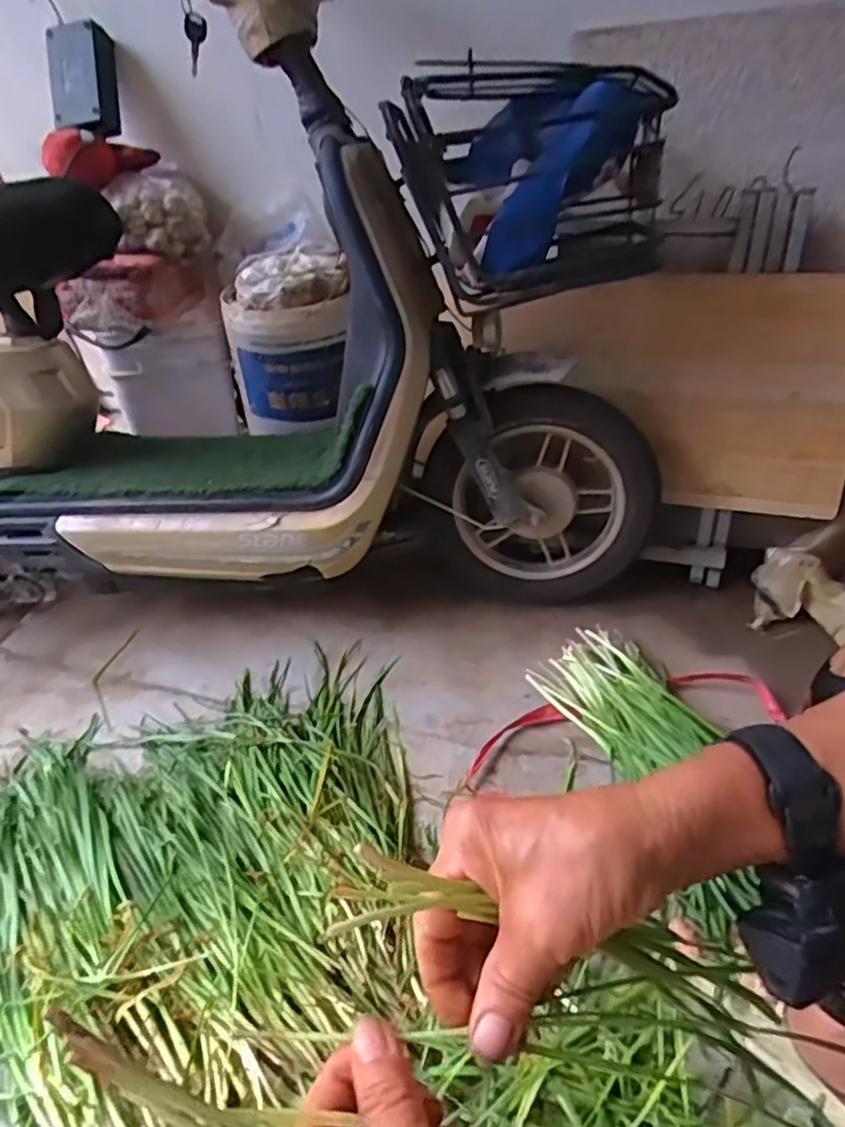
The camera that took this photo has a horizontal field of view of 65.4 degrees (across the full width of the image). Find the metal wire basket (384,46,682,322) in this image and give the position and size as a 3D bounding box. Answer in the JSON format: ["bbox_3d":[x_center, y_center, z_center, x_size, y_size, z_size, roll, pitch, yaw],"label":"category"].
[{"bbox_3d":[0.142,-0.505,0.864,0.327,0.243,0.289,-3,39,5],"label":"metal wire basket"}]

